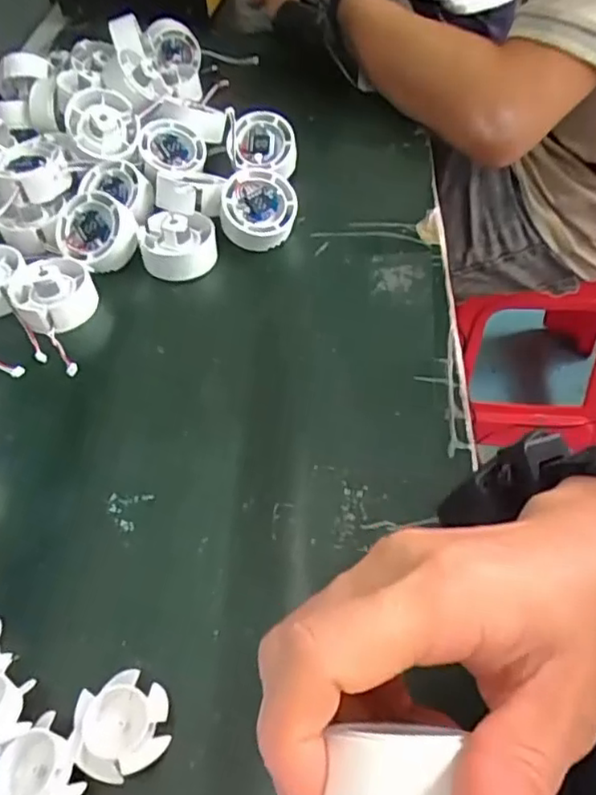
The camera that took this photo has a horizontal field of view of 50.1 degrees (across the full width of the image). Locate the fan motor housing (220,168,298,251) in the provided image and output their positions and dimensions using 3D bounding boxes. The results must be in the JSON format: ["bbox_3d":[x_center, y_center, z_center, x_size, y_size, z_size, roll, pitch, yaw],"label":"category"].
[{"bbox_3d":[-0.029,-0.139,0.467,0.054,0.026,0.055,-11,86,-5],"label":"fan motor housing"}]

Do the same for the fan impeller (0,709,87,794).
[{"bbox_3d":[-0.109,0.153,0.258,0.034,0.014,0.039,-29,55,-17],"label":"fan impeller"}]

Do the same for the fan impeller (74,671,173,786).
[{"bbox_3d":[-0.075,0.141,0.273,0.038,0.014,0.039,-3,52,3],"label":"fan impeller"}]

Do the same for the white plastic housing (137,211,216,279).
[{"bbox_3d":[-0.086,-0.112,0.461,0.053,0.032,0.052,-14,52,-6],"label":"white plastic housing"}]

